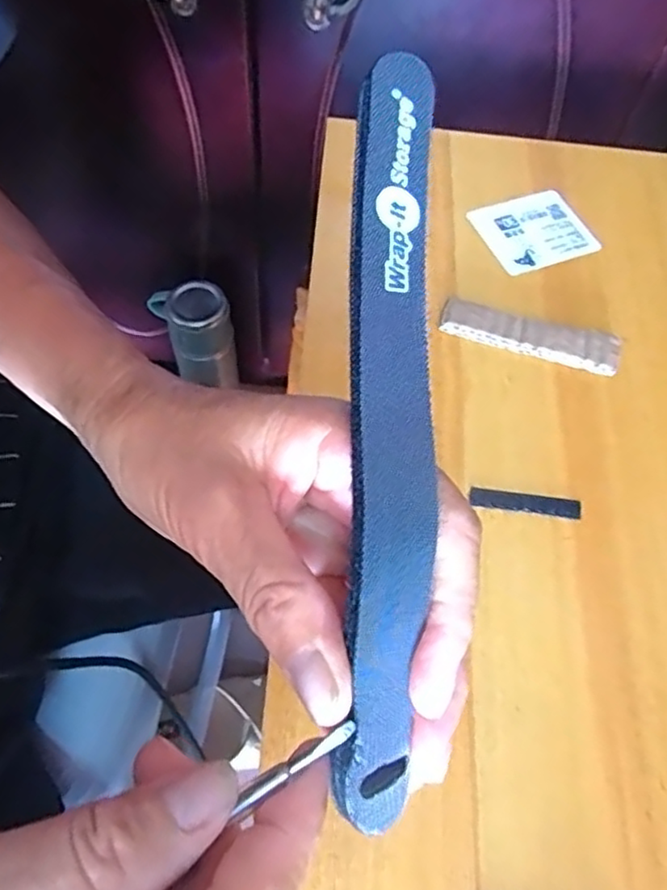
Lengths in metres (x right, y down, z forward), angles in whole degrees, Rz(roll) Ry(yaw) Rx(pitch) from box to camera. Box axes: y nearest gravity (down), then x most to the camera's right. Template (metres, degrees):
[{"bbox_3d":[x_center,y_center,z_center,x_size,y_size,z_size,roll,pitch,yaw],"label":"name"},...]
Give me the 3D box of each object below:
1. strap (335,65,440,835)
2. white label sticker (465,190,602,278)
[{"bbox_3d":[0.014,-0.008,0.164,0.024,0.014,0.188,3,79,-2],"label":"strap"},{"bbox_3d":[0.110,-0.118,0.357,0.058,0.004,0.049,-21,66,-12],"label":"white label sticker"}]

